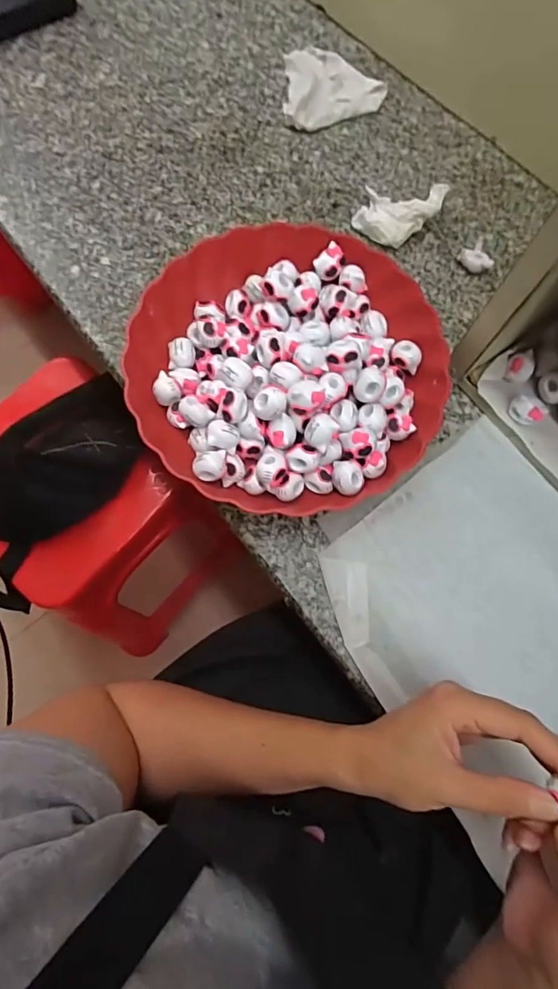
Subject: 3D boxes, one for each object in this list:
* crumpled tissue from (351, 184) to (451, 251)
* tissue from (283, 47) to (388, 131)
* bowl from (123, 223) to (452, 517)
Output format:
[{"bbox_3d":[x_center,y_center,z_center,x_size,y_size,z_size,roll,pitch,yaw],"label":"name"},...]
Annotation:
[{"bbox_3d":[0.111,-0.265,0.439,0.066,0.022,0.068,30,76,6],"label":"crumpled tissue"},{"bbox_3d":[0.055,-0.428,0.488,0.103,0.016,0.111,-9,75,-4],"label":"tissue"},{"bbox_3d":[0.006,-0.104,0.380,0.236,0.060,0.233,0,75,-1],"label":"bowl"}]

